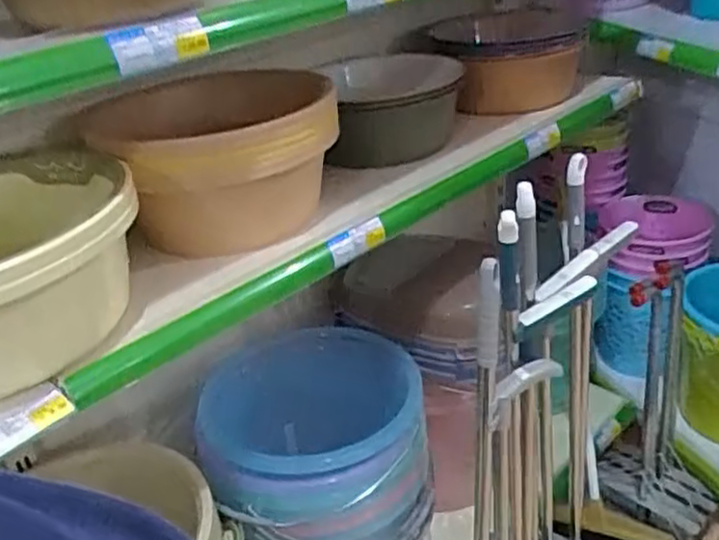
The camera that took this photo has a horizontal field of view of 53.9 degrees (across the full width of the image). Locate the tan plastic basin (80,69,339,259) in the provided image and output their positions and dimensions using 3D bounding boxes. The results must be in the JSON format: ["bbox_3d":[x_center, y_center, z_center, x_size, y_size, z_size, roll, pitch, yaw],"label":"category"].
[{"bbox_3d":[-0.189,-0.148,0.992,0.318,0.187,0.318,-5,29,3],"label":"tan plastic basin"}]

